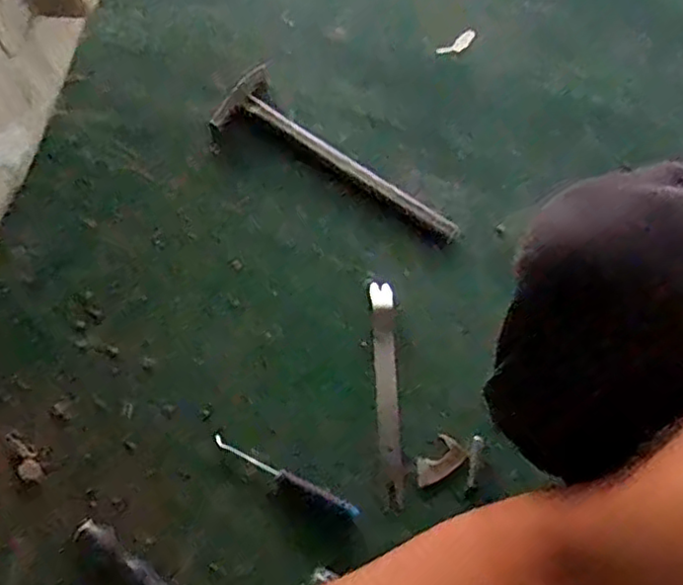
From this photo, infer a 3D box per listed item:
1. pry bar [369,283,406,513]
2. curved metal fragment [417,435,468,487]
[{"bbox_3d":[0.048,0.102,0.701,0.024,0.011,0.226,-2,73,-3],"label":"pry bar"},{"bbox_3d":[0.098,0.171,0.677,0.056,0.006,0.033,-38,78,-12],"label":"curved metal fragment"}]

